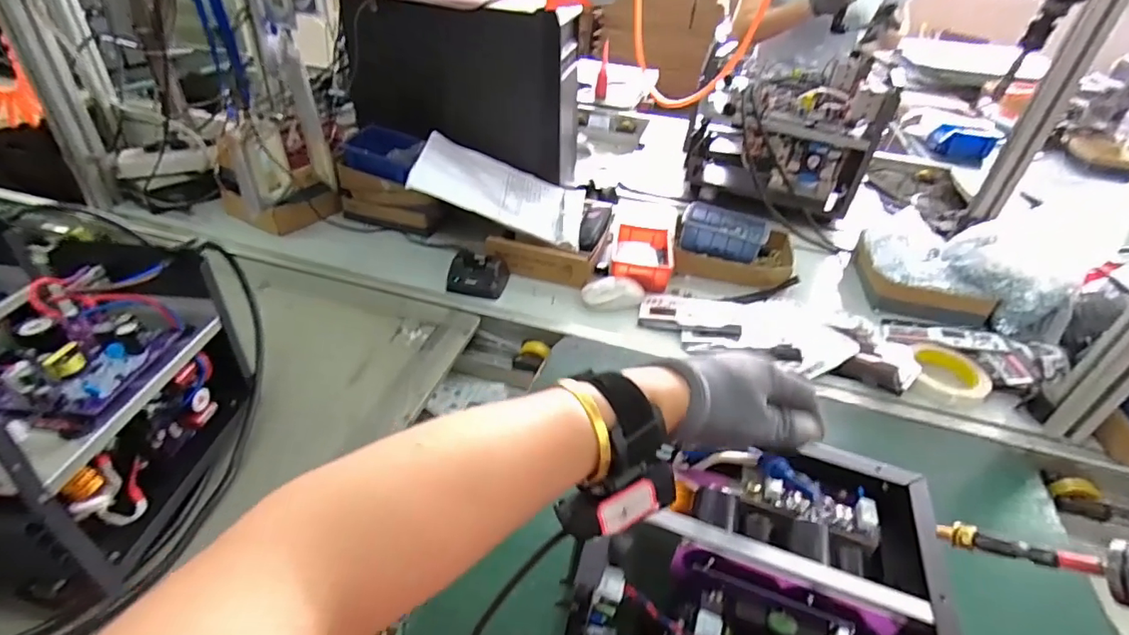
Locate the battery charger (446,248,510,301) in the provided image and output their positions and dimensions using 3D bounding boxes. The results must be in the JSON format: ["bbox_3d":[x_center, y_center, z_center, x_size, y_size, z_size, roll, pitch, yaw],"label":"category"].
[{"bbox_3d":[-0.131,-0.072,0.827,0.083,0.049,0.087,10,37,7],"label":"battery charger"}]

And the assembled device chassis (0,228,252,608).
[{"bbox_3d":[-0.506,0.059,0.481,0.363,0.187,0.282,11,37,7],"label":"assembled device chassis"}]

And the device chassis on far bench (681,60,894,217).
[{"bbox_3d":[0.469,-0.421,1.173,0.349,0.240,0.412,15,38,13],"label":"device chassis on far bench"}]

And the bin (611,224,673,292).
[{"bbox_3d":[0.129,-0.102,0.896,0.100,0.044,0.159,10,37,6],"label":"bin"}]

